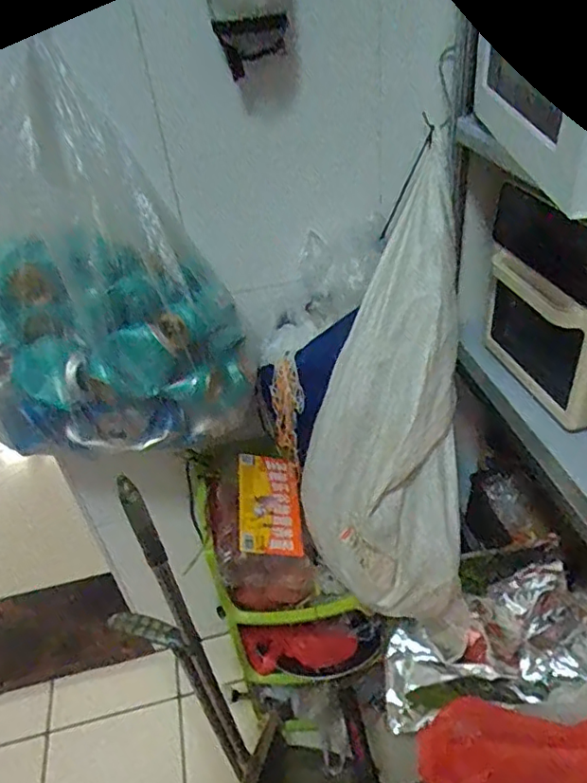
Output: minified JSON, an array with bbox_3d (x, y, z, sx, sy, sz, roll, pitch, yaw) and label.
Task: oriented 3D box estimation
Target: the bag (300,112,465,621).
[{"bbox_3d":[0.132,0.003,0.799,0.237,0.671,0.105,8,7,17],"label":"bag"}]

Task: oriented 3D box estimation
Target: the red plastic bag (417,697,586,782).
[{"bbox_3d":[0.308,0.414,0.672,0.135,0.361,0.129,34,39,-14],"label":"red plastic bag"}]

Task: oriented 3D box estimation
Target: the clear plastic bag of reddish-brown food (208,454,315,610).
[{"bbox_3d":[-0.057,0.228,0.967,0.155,0.159,0.196,-10,39,-3],"label":"clear plastic bag of reddish-brown food"}]

